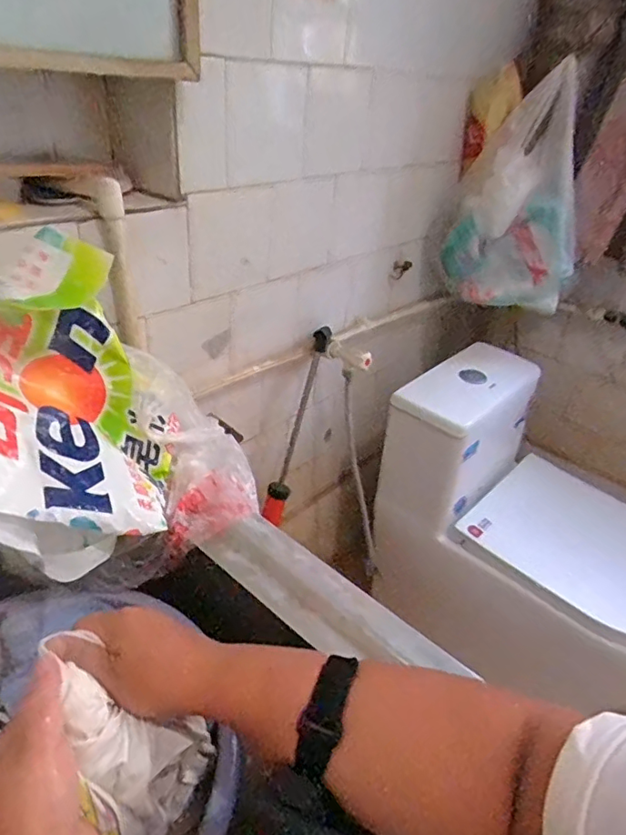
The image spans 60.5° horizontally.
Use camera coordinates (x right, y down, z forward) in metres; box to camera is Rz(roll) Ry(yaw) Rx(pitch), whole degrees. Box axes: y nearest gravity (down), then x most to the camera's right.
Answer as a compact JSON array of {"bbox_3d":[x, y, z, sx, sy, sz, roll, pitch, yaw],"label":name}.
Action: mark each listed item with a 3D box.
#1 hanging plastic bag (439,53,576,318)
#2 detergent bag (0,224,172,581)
[{"bbox_3d":[0.382,-0.390,1.006,0.248,0.383,0.170,15,34,14],"label":"hanging plastic bag"},{"bbox_3d":[-0.250,0.006,0.500,0.083,0.269,0.260,-18,27,36],"label":"detergent bag"}]

